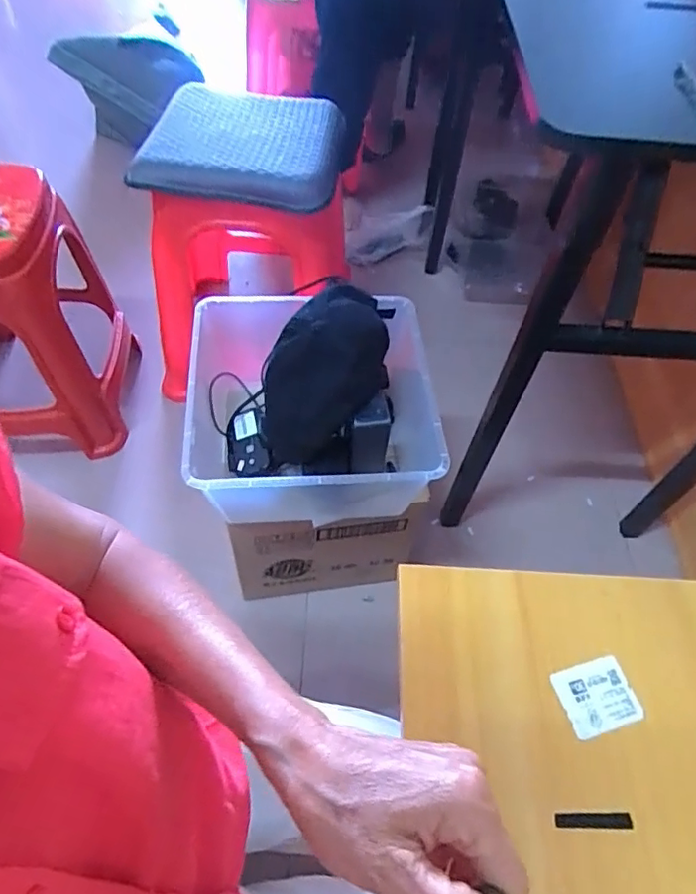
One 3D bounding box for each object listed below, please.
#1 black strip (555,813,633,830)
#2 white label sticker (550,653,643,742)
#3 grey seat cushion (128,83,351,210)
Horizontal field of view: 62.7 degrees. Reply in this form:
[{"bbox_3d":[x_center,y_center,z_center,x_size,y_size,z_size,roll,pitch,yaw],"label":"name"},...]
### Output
[{"bbox_3d":[0.172,0.261,0.399,0.054,0.004,0.009,2,55,-2],"label":"black strip"},{"bbox_3d":[0.195,0.195,0.446,0.059,0.004,0.049,-12,57,-12],"label":"white label sticker"},{"bbox_3d":[-0.166,-0.510,0.947,0.308,0.065,0.272,7,55,2],"label":"grey seat cushion"}]

